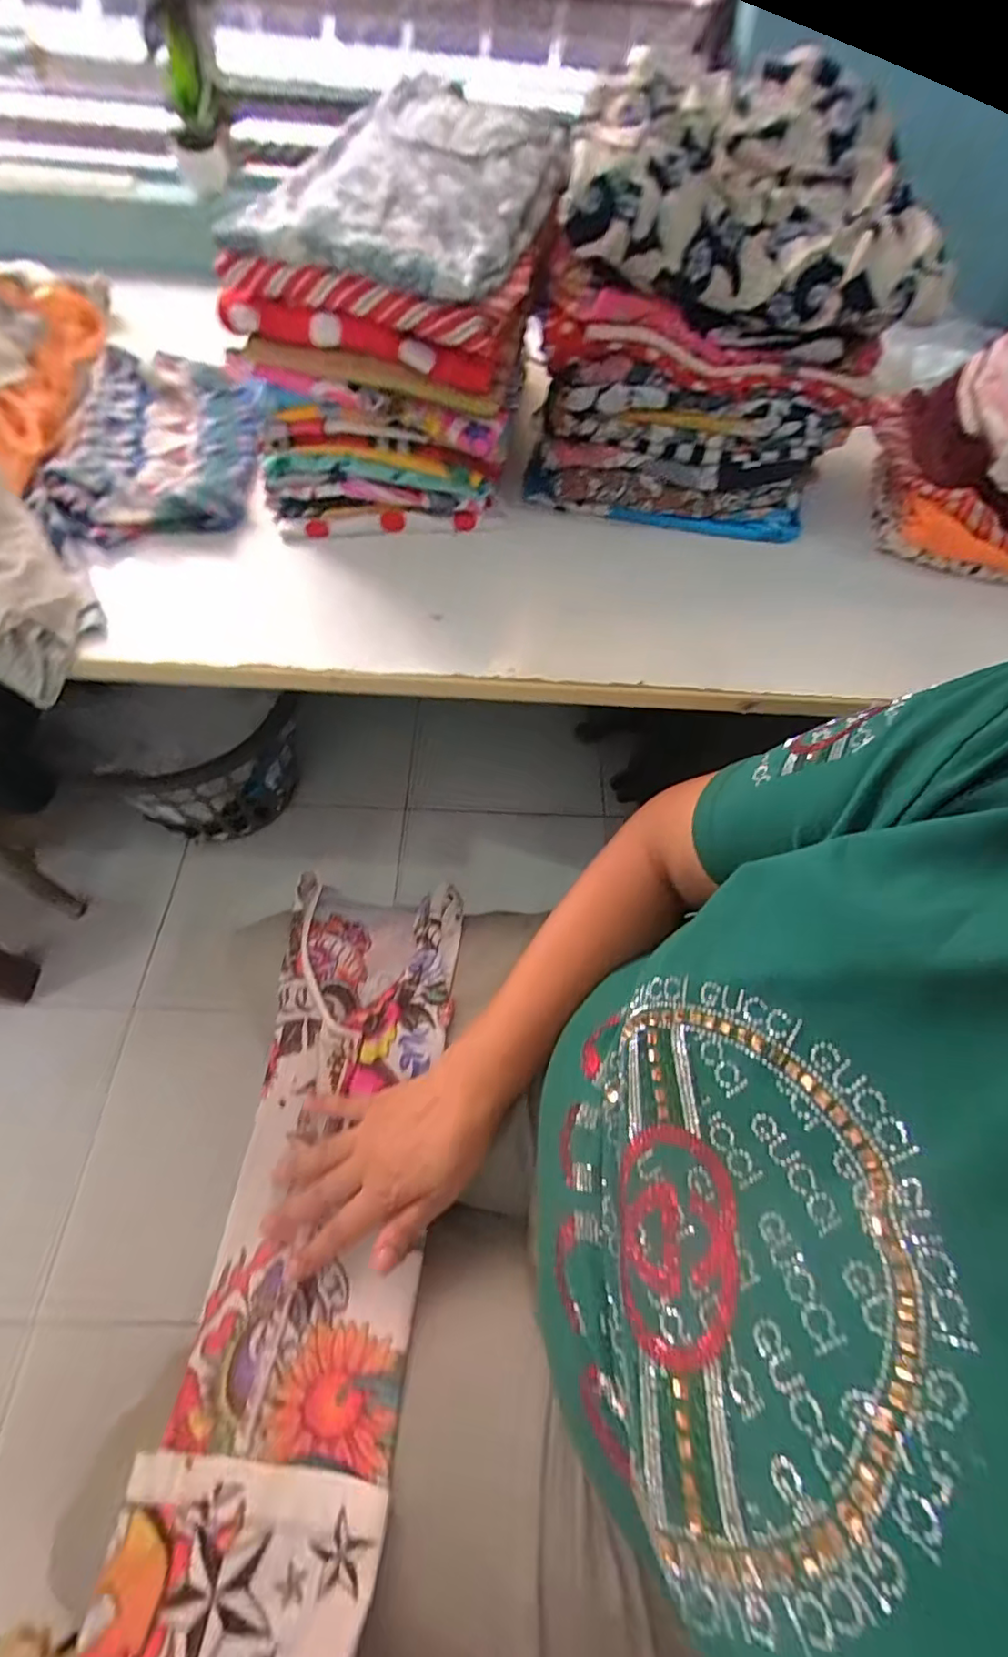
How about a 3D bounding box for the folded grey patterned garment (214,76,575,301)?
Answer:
[{"bbox_3d":[-0.061,-0.443,0.406,0.168,0.045,0.240,19,60,8],"label":"folded grey patterned garment"}]

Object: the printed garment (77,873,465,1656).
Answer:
[{"bbox_3d":[-0.125,0.249,0.410,0.144,0.070,0.472,6,56,0],"label":"printed garment"}]

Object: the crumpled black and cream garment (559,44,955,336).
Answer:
[{"bbox_3d":[0.174,-0.466,0.433,0.267,0.101,0.178,-4,60,-6],"label":"crumpled black and cream garment"}]

